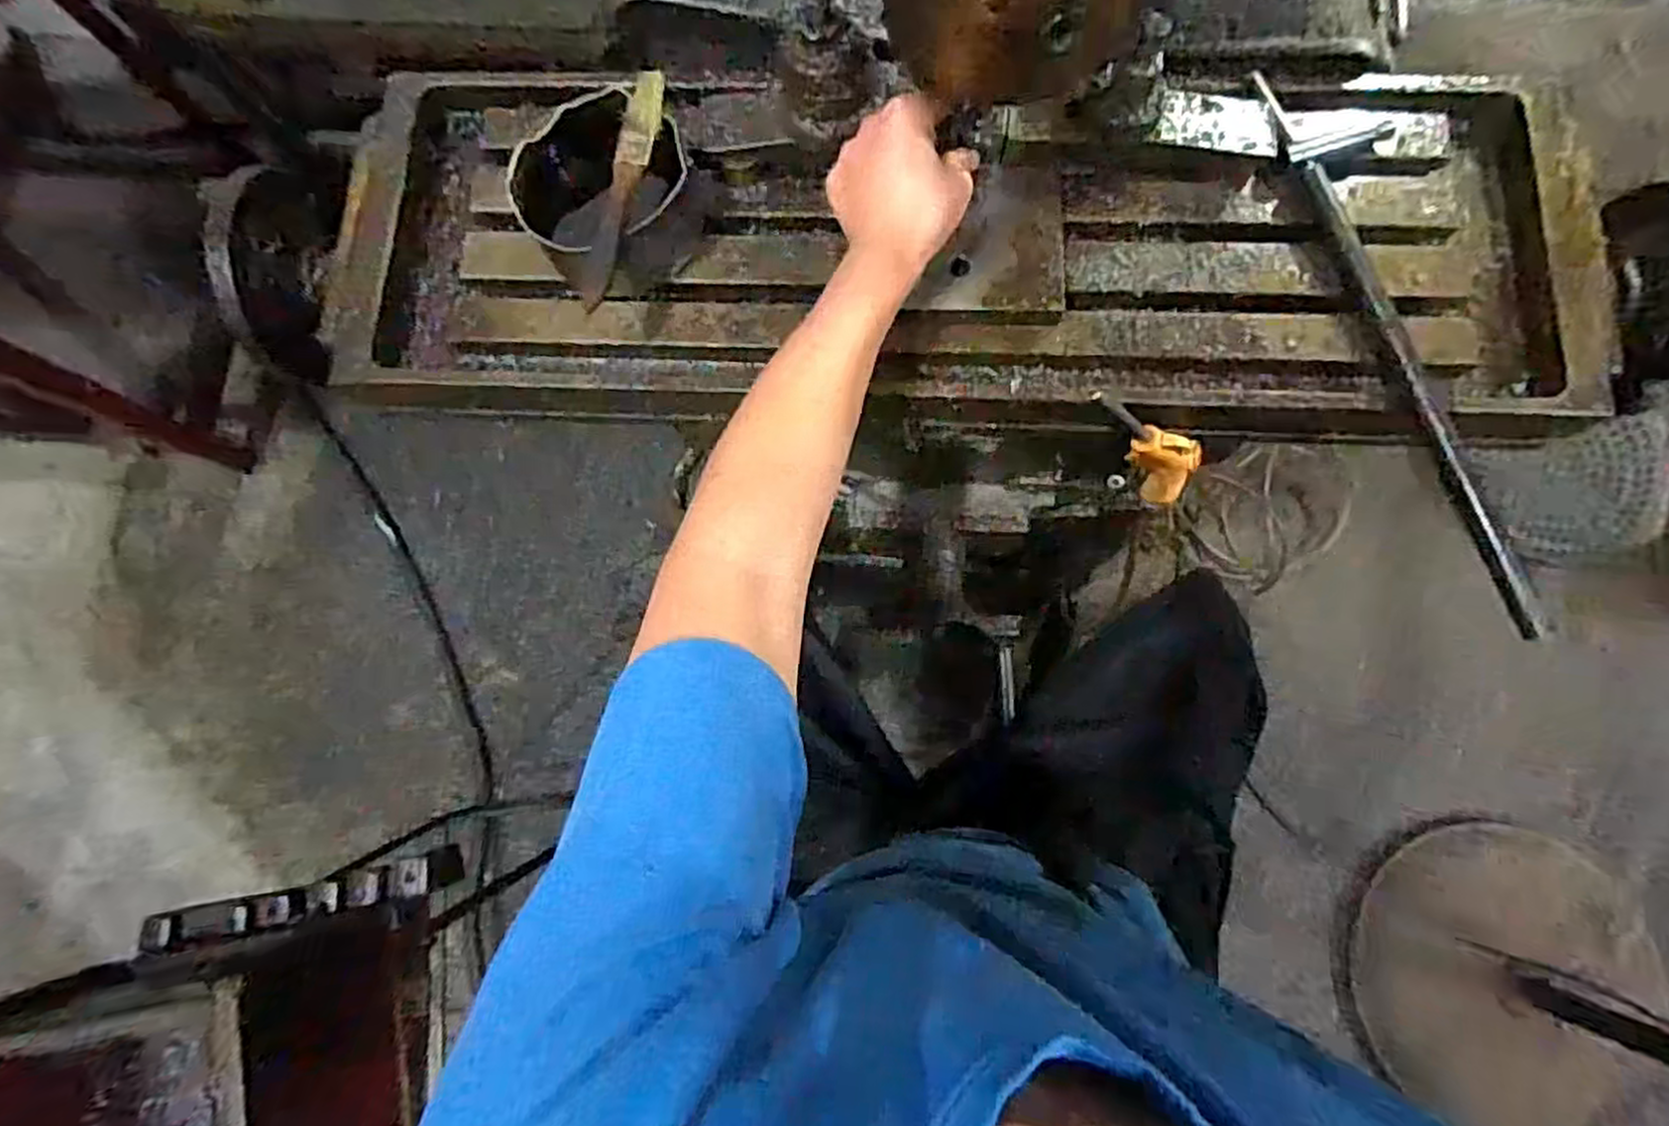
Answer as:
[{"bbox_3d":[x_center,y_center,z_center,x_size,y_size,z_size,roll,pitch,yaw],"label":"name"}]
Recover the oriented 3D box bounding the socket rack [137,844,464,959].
[{"bbox_3d":[-0.425,0.272,0.627,0.250,0.028,0.031,-13,79,-1],"label":"socket rack"}]

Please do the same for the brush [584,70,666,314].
[{"bbox_3d":[-0.121,-0.219,0.453,0.020,0.012,0.151,8,79,3],"label":"brush"}]

